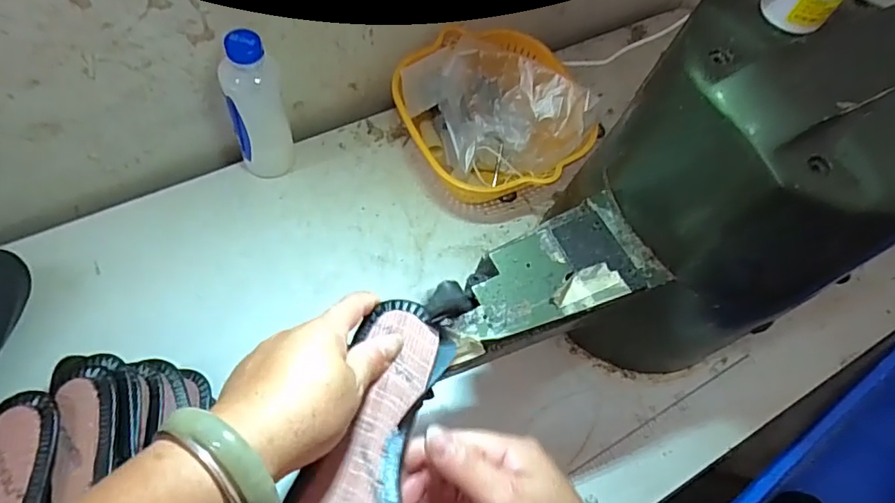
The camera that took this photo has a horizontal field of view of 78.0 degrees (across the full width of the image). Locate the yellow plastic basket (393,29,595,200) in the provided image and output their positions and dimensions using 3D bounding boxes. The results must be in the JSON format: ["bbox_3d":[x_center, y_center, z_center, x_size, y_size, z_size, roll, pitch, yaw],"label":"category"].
[{"bbox_3d":[0.051,-0.146,0.621,0.190,0.091,0.195,1,65,-3],"label":"yellow plastic basket"}]

